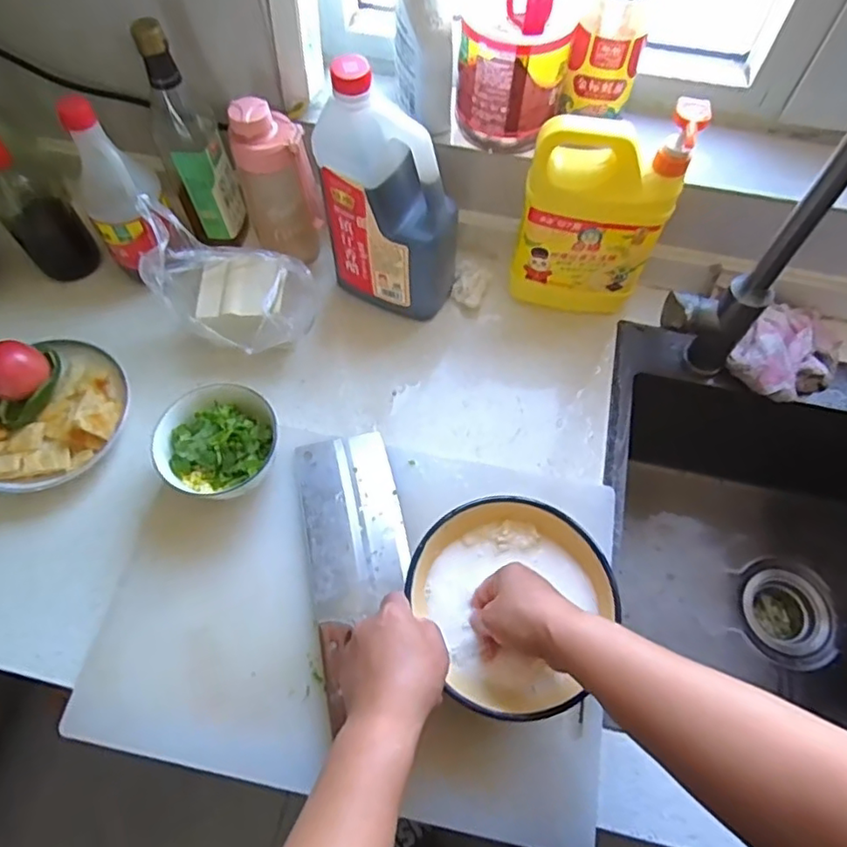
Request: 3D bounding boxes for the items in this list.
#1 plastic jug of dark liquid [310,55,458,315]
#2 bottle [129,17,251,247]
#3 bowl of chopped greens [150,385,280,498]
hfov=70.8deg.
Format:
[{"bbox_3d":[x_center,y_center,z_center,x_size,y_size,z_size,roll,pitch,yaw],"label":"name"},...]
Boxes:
[{"bbox_3d":[-0.034,-0.224,0.623,0.128,0.245,0.087,32,68,15],"label":"plastic jug of dark liquid"},{"bbox_3d":[-0.254,-0.304,0.653,0.069,0.242,0.057,-20,65,-10],"label":"bottle"},{"bbox_3d":[-0.199,0.020,0.589,0.108,0.059,0.115,0,63,0],"label":"bowl of chopped greens"}]

